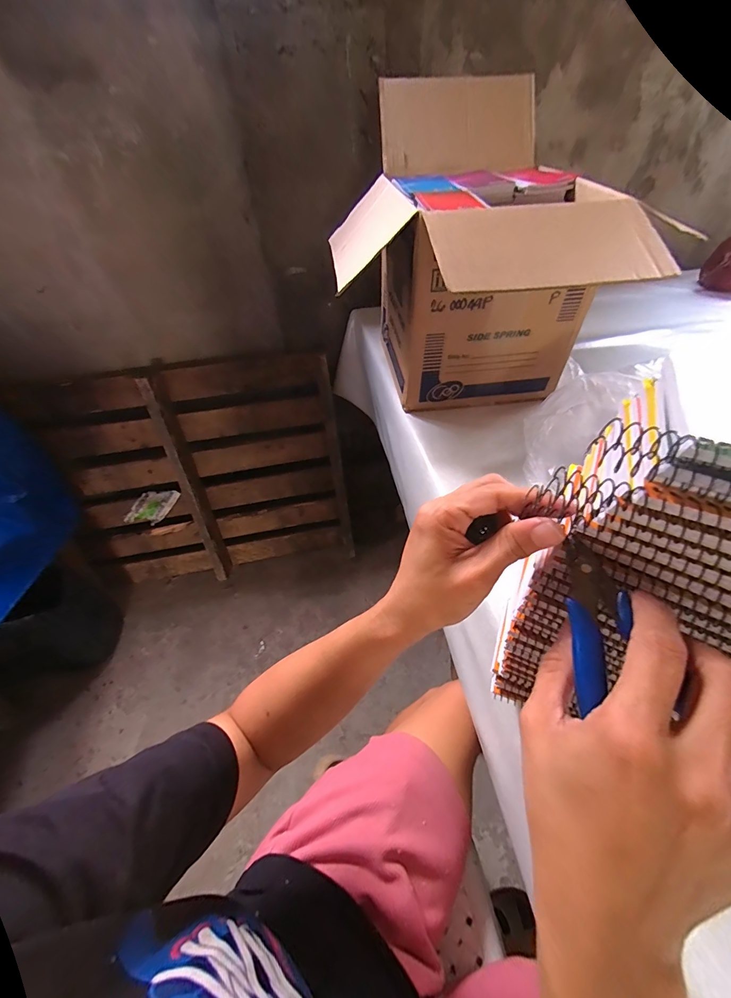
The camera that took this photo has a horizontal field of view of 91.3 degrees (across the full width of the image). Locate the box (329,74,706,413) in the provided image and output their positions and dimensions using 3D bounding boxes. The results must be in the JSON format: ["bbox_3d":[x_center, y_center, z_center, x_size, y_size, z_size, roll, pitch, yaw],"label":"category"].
[{"bbox_3d":[0.154,-0.385,0.588,0.374,0.370,0.475,-6,49,-3],"label":"box"}]

